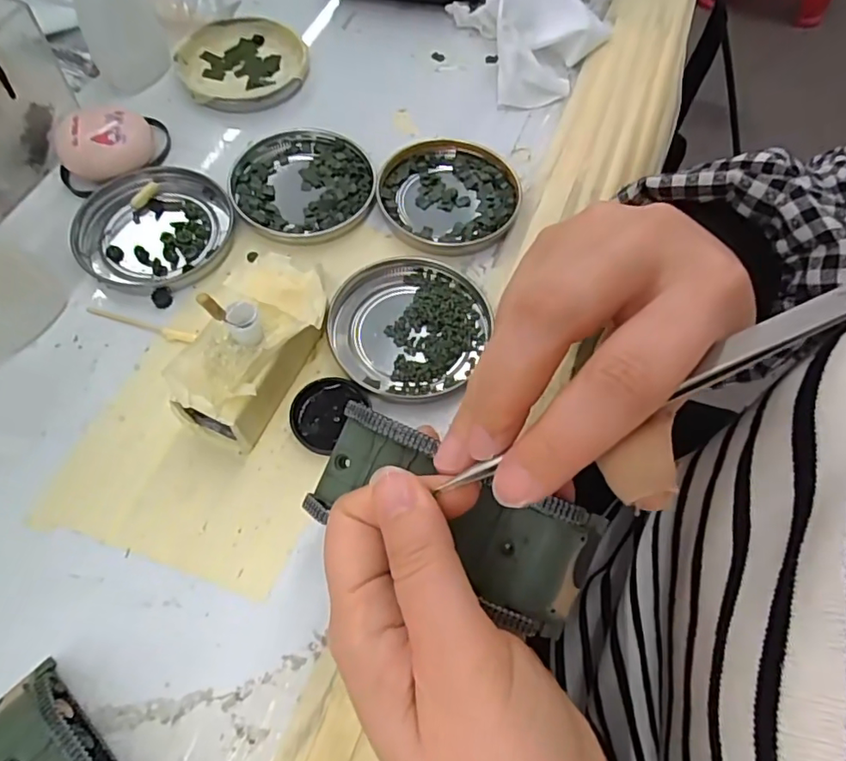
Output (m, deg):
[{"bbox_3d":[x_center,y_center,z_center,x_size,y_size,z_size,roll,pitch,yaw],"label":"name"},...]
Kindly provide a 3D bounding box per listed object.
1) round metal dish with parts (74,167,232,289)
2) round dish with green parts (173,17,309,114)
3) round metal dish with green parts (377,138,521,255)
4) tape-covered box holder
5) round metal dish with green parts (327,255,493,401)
[{"bbox_3d":[-0.144,-0.081,0.300,0.078,0.007,0.075,5,64,-1],"label":"round metal dish with parts"},{"bbox_3d":[-0.115,-0.203,0.360,0.077,0.009,0.077,1,64,-2],"label":"round dish with green parts"},{"bbox_3d":[0.015,-0.105,0.319,0.077,0.007,0.077,1,64,-2],"label":"round metal dish with green parts"},{"bbox_3d":[-0.074,-0.015,0.250,0.049,0.046,0.085,22,65,8],"label":"tape-covered box holder"},{"bbox_3d":[-0.007,-0.027,0.279,0.072,0.009,0.079,1,64,-2],"label":"round metal dish with green parts"}]

